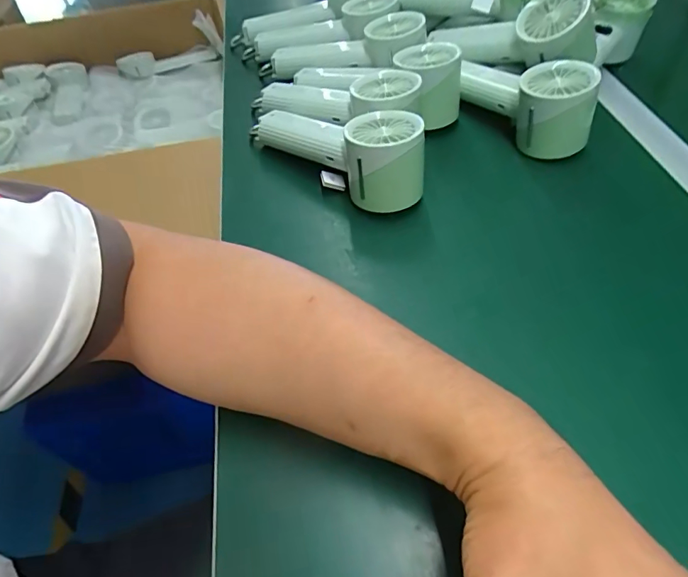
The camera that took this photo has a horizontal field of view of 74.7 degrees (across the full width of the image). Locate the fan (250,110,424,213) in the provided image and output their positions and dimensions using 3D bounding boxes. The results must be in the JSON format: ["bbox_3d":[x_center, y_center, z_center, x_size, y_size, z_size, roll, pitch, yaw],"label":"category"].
[{"bbox_3d":[-0.009,-0.136,0.398,0.065,0.061,0.188,-38,58,-22],"label":"fan"}]

